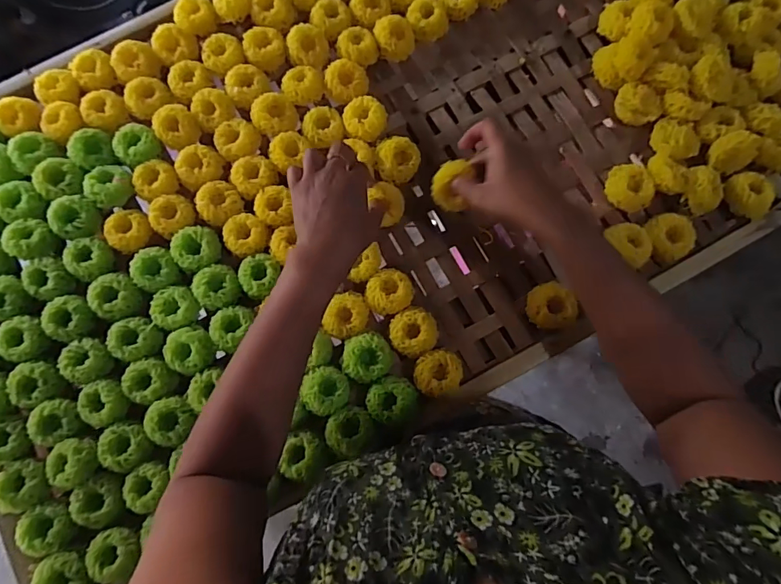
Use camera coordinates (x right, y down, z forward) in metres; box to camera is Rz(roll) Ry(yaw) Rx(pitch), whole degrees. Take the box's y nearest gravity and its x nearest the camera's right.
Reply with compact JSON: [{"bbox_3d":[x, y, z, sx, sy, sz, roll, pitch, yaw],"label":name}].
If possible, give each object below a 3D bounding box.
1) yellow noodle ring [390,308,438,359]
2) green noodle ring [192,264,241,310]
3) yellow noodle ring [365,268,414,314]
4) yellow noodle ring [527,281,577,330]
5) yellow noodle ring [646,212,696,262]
[{"bbox_3d":[0.025,0.042,0.485,0.051,0.022,0.050,0,79,1],"label":"yellow noodle ring"},{"bbox_3d":[-0.191,-0.006,0.496,0.047,0.016,0.047,0,79,1],"label":"green noodle ring"},{"bbox_3d":[-0.001,0.000,0.496,0.051,0.028,0.048,0,79,1],"label":"yellow noodle ring"},{"bbox_3d":[0.173,0.017,0.487,0.045,0.023,0.051,-28,80,-4],"label":"yellow noodle ring"},{"bbox_3d":[0.310,-0.062,0.496,0.047,0.022,0.053,-30,80,-4],"label":"yellow noodle ring"}]

